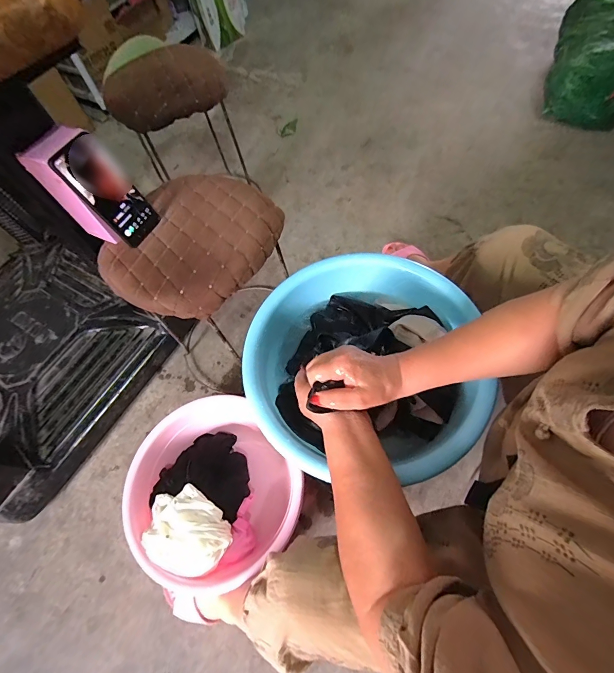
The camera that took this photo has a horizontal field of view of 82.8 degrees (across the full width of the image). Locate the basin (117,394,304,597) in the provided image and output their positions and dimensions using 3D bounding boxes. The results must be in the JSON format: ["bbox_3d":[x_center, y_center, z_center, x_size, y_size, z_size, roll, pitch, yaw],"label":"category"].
[{"bbox_3d":[-0.200,0.348,0.754,0.311,0.197,0.324,-3,62,6],"label":"basin"}]

